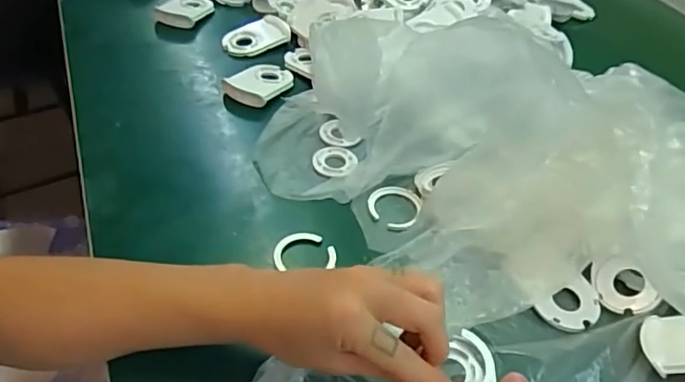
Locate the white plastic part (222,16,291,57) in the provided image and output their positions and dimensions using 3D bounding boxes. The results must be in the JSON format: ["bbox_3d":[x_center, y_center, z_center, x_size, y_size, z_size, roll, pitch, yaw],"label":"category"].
[{"bbox_3d":[-0.109,-0.196,0.729,0.082,0.018,0.058,-32,55,-33],"label":"white plastic part"}]

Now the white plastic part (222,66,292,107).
[{"bbox_3d":[-0.093,-0.125,0.654,0.056,0.017,0.080,23,46,17],"label":"white plastic part"}]

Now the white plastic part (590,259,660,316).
[{"bbox_3d":[0.231,0.079,0.472,0.043,0.012,0.047,-10,60,18],"label":"white plastic part"}]

